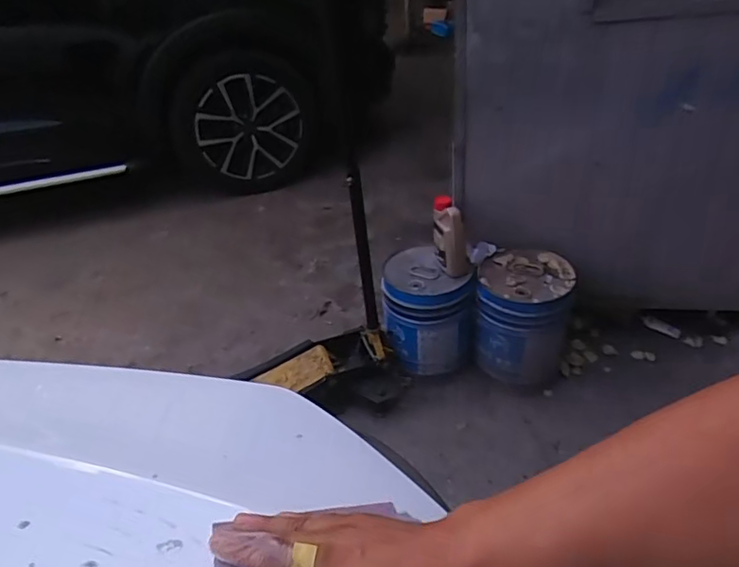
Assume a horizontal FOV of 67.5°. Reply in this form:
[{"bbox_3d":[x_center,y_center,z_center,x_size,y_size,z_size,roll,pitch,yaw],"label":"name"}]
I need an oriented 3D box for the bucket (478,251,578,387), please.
[{"bbox_3d":[0.456,0.096,1.637,0.258,0.315,0.260,8,37,17],"label":"bucket"}]

